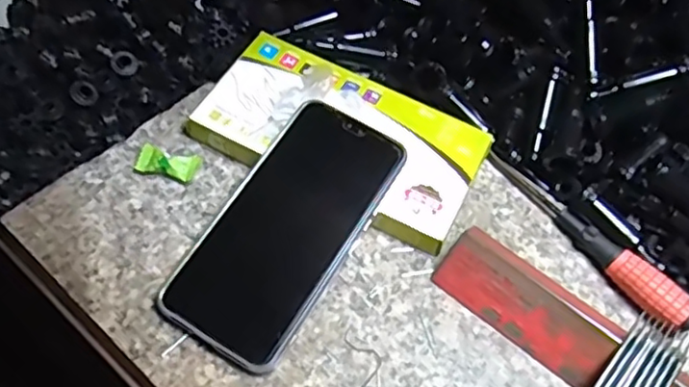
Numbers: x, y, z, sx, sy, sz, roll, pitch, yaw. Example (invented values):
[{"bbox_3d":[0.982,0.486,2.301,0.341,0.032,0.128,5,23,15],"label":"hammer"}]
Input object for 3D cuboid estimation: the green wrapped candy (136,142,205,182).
[{"bbox_3d":[-0.110,-0.019,0.400,0.038,0.011,0.021,9,56,-1],"label":"green wrapped candy"}]

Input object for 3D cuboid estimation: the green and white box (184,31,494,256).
[{"bbox_3d":[-0.001,-0.040,0.410,0.175,0.018,0.092,27,63,11],"label":"green and white box"}]

